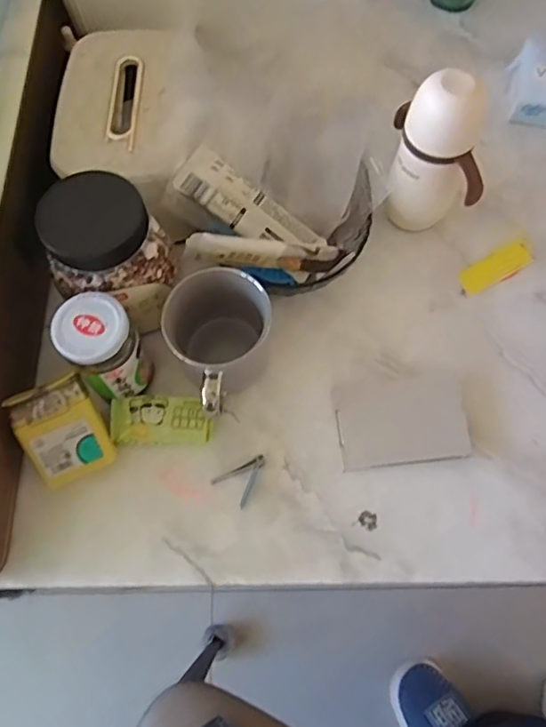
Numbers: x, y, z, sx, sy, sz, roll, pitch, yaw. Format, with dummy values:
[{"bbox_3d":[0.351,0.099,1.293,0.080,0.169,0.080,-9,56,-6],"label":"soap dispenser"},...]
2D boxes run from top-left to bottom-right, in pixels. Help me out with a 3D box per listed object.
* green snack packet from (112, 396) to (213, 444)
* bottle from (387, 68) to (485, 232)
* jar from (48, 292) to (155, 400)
[{"bbox_3d":[-0.103,0.053,0.513,0.089,0.019,0.042,-1,68,0],"label":"green snack packet"},{"bbox_3d":[0.156,-0.197,0.531,0.083,0.168,0.083,5,68,2],"label":"bottle"},{"bbox_3d":[-0.145,-0.011,0.487,0.058,0.100,0.062,0,68,0],"label":"jar"}]

